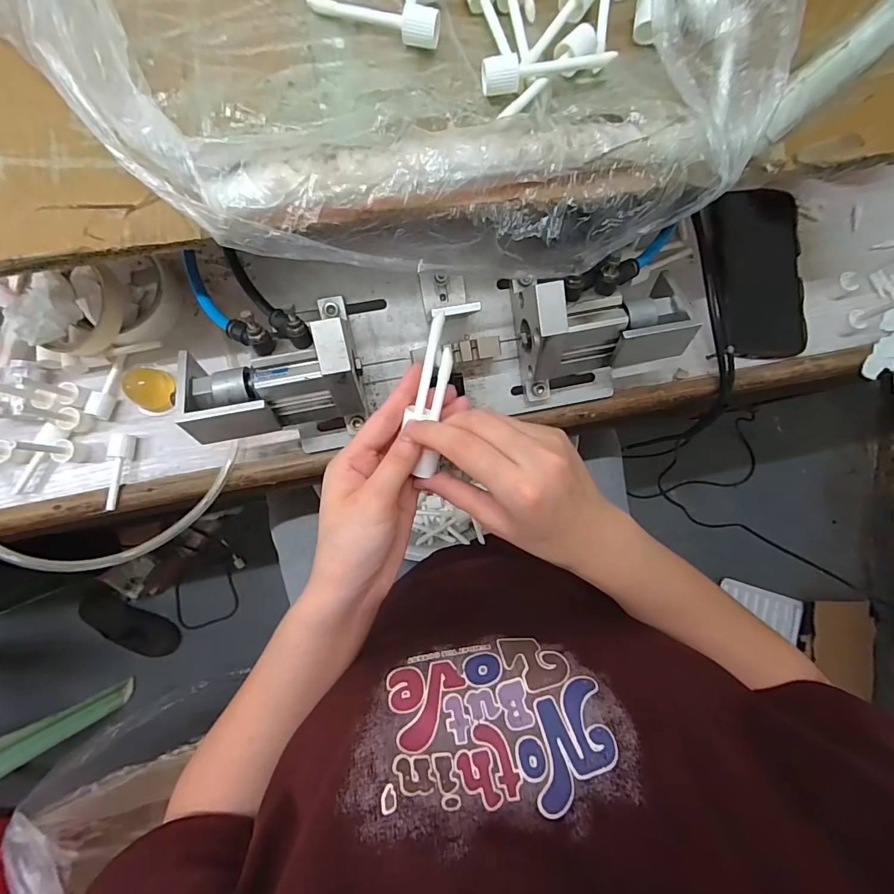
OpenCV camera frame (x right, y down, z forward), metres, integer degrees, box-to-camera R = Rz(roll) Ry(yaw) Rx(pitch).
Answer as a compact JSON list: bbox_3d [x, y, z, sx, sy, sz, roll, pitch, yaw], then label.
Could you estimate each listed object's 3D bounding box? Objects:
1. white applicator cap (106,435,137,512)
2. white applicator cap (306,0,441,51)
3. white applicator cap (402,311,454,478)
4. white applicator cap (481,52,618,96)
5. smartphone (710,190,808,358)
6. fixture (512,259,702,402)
[{"bbox_3d":[-0.280,0.020,0.368,0.015,0.014,0.064,10,85,-3],"label":"white applicator cap"},{"bbox_3d":[-0.044,-0.264,0.265,0.082,0.018,0.015,19,84,-2],"label":"white applicator cap"},{"bbox_3d":[-0.012,-0.031,0.272,0.023,0.013,0.100,6,103,-3],"label":"white applicator cap"},{"bbox_3d":[0.061,-0.235,0.270,0.083,0.014,0.019,-19,87,-5],"label":"white applicator cap"},{"bbox_3d":[0.307,-0.170,0.427,0.081,0.013,0.164,-2,85,-4],"label":"smartphone"},{"bbox_3d":[0.120,-0.098,0.344,0.130,0.079,0.091,-16,86,-5],"label":"fixture"}]

